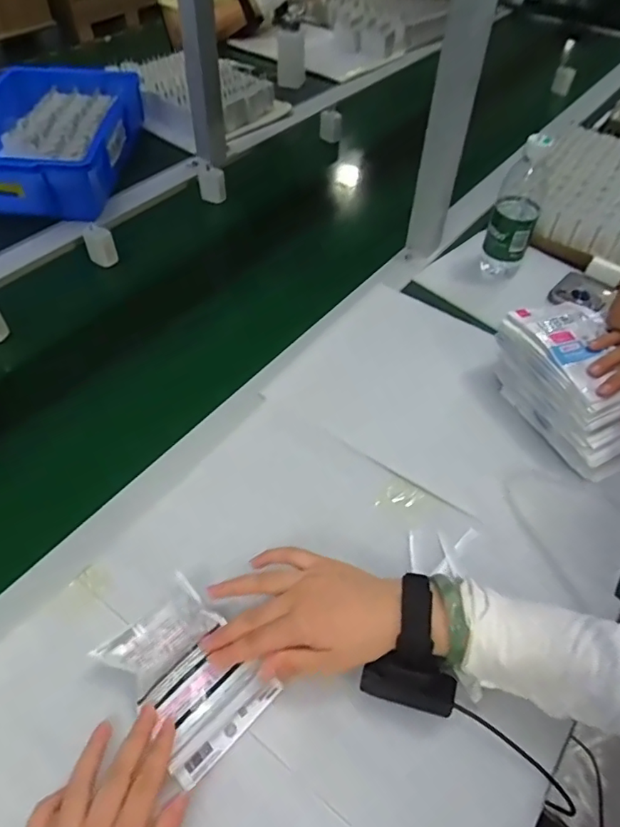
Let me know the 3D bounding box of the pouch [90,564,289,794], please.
[{"bbox_3d":[-0.097,0.206,0.427,0.119,0.041,0.091,37,59,25],"label":"pouch"}]

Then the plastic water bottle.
[{"bbox_3d":[0.286,-0.282,0.742,0.062,0.195,0.065,17,55,12],"label":"plastic water bottle"}]

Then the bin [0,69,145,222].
[{"bbox_3d":[-0.454,-0.483,0.936,0.252,0.090,0.378,0,54,-1],"label":"bin"}]

